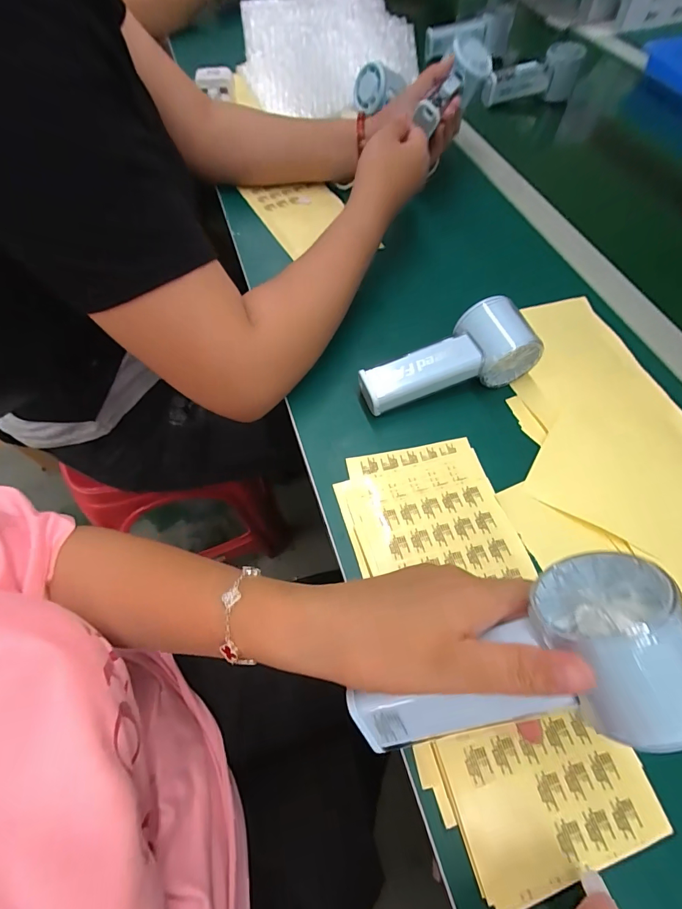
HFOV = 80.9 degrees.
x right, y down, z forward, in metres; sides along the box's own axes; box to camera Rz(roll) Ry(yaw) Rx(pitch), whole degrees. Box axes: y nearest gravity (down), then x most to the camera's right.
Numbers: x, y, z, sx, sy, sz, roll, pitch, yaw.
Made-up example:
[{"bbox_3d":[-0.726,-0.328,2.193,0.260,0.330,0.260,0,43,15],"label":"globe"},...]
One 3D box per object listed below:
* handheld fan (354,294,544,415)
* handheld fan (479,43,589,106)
[{"bbox_3d":[0.091,-0.084,0.345,0.150,0.057,0.056,-13,63,-8],"label":"handheld fan"},{"bbox_3d":[0.292,-0.584,0.622,0.151,0.056,0.038,-13,63,-8],"label":"handheld fan"}]

